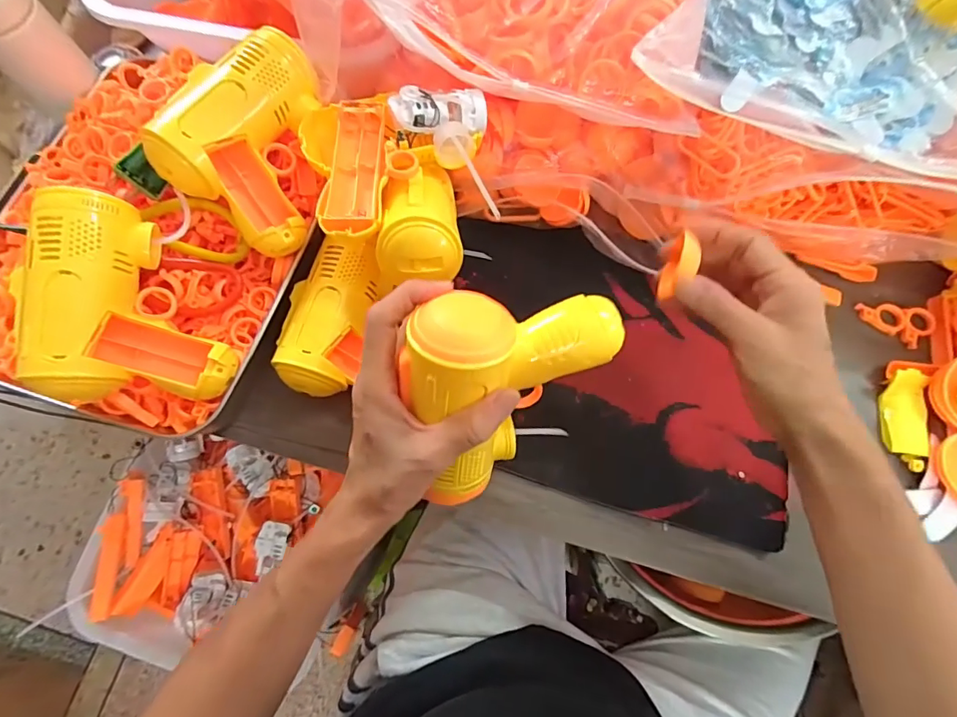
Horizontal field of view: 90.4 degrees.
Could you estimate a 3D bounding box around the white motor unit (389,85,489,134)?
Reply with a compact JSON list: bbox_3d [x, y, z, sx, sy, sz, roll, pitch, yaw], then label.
[{"bbox_3d":[-0.030,-0.188,0.364,0.072,0.024,0.033,0,72,1],"label":"white motor unit"}]

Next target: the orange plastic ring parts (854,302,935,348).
[{"bbox_3d":[0.355,-0.036,0.404,0.058,0.006,0.037,37,77,11],"label":"orange plastic ring parts"}]

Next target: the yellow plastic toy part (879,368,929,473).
[{"bbox_3d":[0.335,0.048,0.370,0.029,0.017,0.076,10,73,4],"label":"yellow plastic toy part"}]

